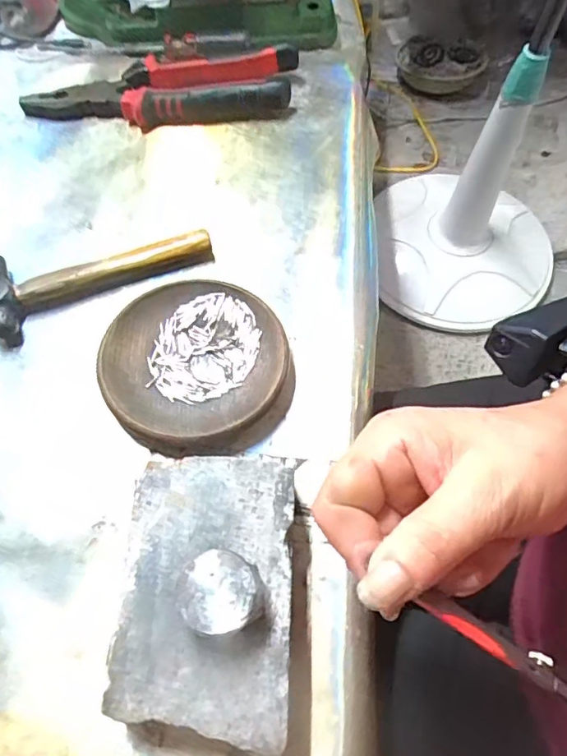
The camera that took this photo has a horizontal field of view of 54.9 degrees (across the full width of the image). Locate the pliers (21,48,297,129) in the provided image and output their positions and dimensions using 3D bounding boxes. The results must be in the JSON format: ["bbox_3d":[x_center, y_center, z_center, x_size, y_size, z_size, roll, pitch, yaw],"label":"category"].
[{"bbox_3d":[-0.102,-0.236,0.449,0.218,0.032,0.051,-3,63,-2],"label":"pliers"}]

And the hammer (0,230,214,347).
[{"bbox_3d":[-0.125,-0.075,0.373,0.151,0.019,0.062,-19,64,-10],"label":"hammer"}]

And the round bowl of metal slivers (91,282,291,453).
[{"bbox_3d":[-0.055,-0.010,0.339,0.108,0.019,0.113,0,63,0],"label":"round bowl of metal slivers"}]

